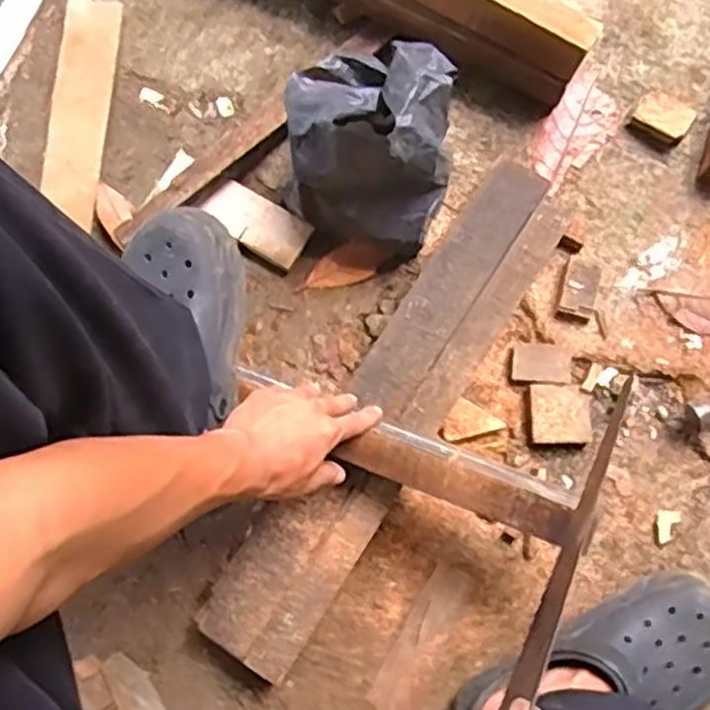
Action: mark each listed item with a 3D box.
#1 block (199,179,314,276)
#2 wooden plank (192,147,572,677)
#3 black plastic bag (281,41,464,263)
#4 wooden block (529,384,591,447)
[{"bbox_3d":[-0.108,-0.143,0.827,0.117,0.019,0.060,33,80,9],"label":"block"},{"bbox_3d":[0.040,0.047,0.744,0.101,0.033,0.556,32,80,8],"label":"wooden plank"},{"bbox_3d":[0.010,-0.210,0.757,0.160,0.166,0.177,3,77,2],"label":"black plastic bag"},{"bbox_3d":[0.212,0.063,0.783,0.061,0.017,0.062,0,77,2],"label":"wooden block"}]

